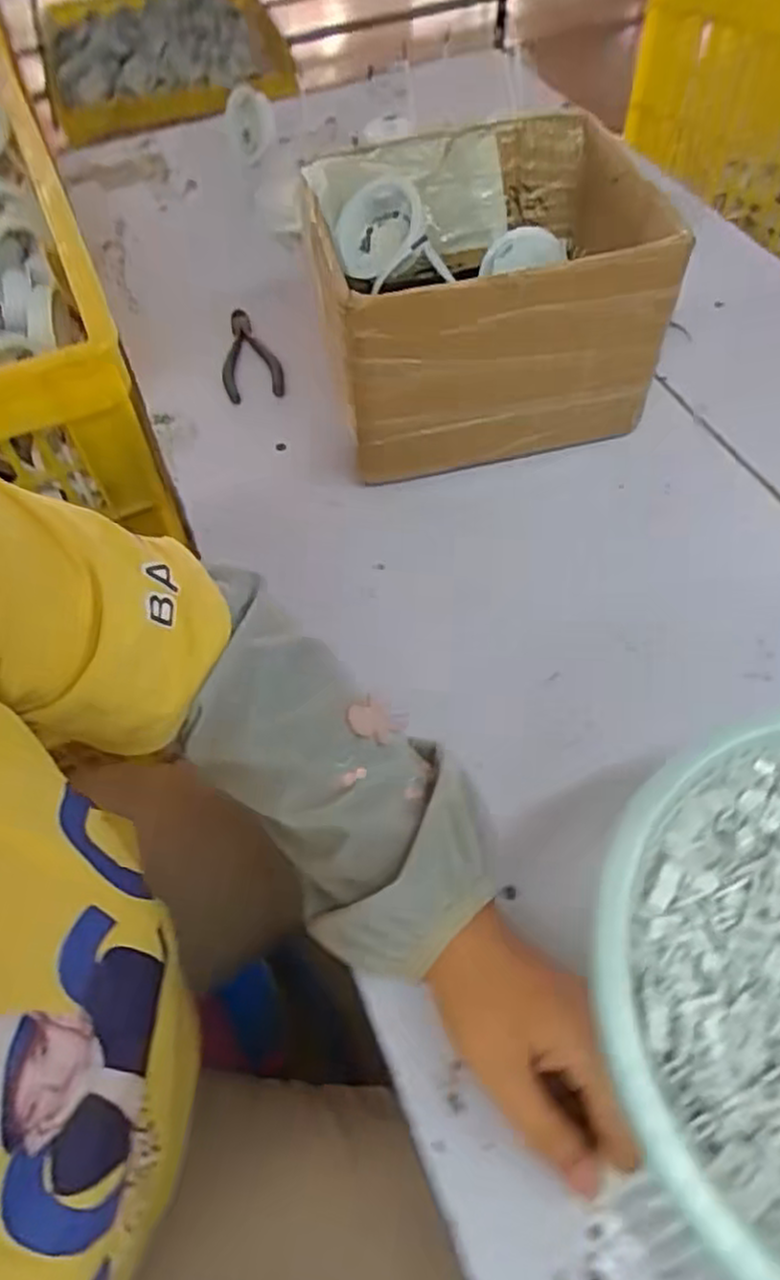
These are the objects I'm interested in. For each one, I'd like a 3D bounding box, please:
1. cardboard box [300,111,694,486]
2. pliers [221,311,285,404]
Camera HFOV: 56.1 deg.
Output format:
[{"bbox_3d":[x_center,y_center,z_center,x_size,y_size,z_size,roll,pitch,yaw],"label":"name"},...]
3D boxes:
[{"bbox_3d":[0.061,-0.254,0.554,0.229,0.155,0.197,-14,58,-6],"label":"cardboard box"},{"bbox_3d":[-0.129,-0.256,0.654,0.051,0.015,0.124,-15,58,-7],"label":"pliers"}]

